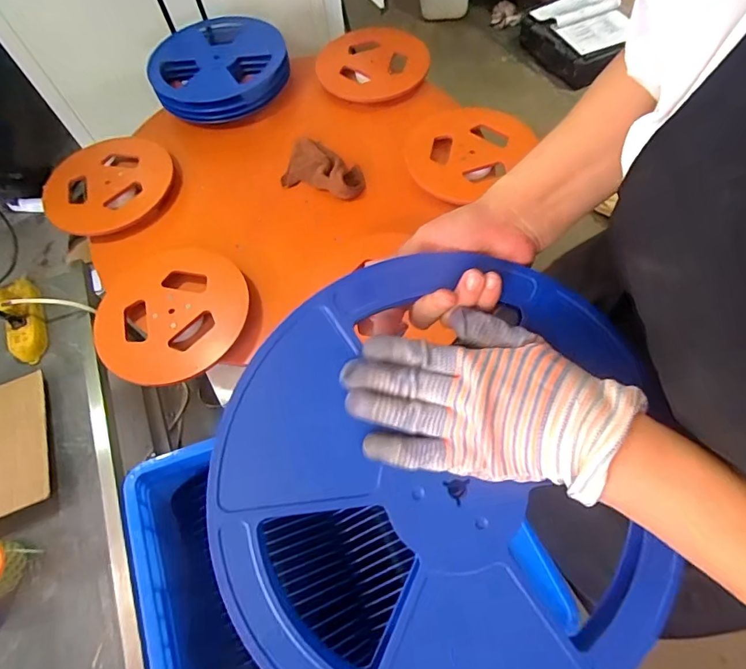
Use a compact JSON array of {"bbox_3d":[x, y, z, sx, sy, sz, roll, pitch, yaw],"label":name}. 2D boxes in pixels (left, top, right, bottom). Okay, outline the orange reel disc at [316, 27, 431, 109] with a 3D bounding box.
[{"bbox_3d":[-0.001,-0.655,1.091,0.256,0.020,0.254,-6,63,1],"label":"orange reel disc"}]

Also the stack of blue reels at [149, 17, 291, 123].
[{"bbox_3d":[-0.377,-0.658,1.108,0.316,0.066,0.340,-21,64,-7],"label":"stack of blue reels"}]

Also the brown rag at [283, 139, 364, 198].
[{"bbox_3d":[-0.102,-0.357,0.966,0.193,0.039,0.131,21,67,14],"label":"brown rag"}]

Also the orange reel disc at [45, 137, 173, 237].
[{"bbox_3d":[-0.572,-0.333,0.999,0.241,0.020,0.270,-8,60,-18],"label":"orange reel disc"}]

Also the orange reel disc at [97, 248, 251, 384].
[{"bbox_3d":[-0.363,-0.045,0.829,0.264,0.033,0.279,-2,63,3],"label":"orange reel disc"}]

